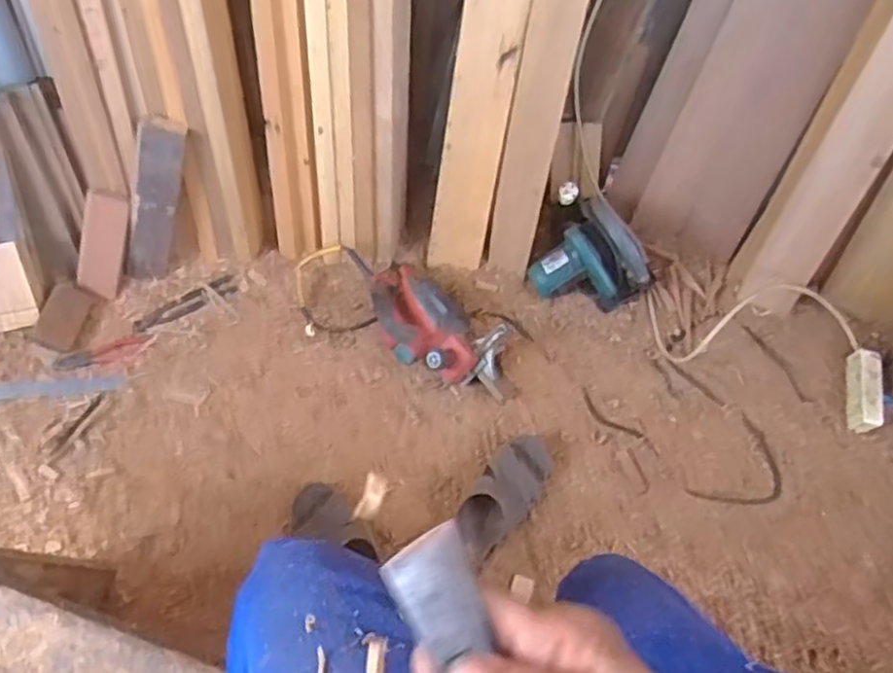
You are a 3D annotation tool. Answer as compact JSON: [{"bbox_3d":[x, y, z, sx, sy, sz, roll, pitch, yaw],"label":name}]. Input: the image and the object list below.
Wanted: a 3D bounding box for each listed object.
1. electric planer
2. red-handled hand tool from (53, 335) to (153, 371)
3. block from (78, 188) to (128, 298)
[{"bbox_3d":[-0.016,-0.018,1.363,0.187,0.123,0.352,-37,69,-18],"label":"electric planer"},{"bbox_3d":[-0.684,0.034,1.386,0.177,0.014,0.047,-18,64,-10],"label":"red-handled hand tool"},{"bbox_3d":[-0.688,-0.187,1.396,0.081,0.214,0.031,15,26,-11],"label":"block"}]

